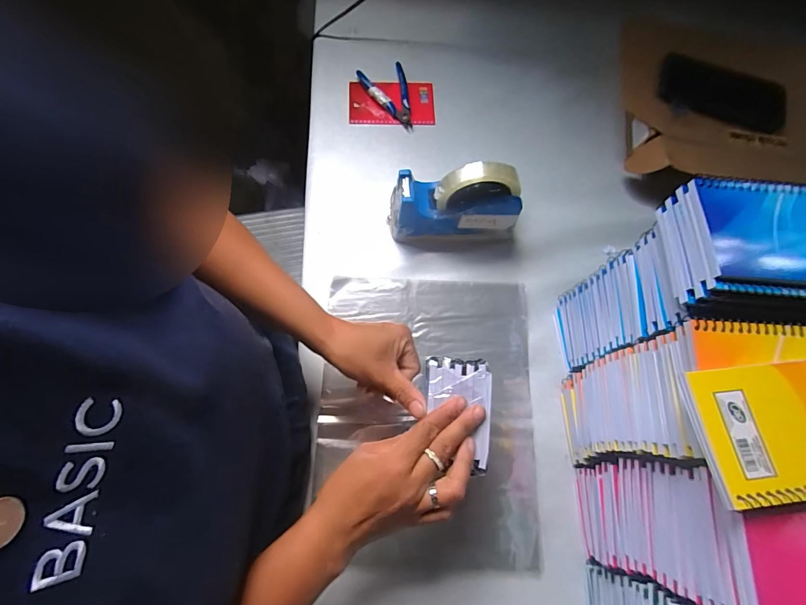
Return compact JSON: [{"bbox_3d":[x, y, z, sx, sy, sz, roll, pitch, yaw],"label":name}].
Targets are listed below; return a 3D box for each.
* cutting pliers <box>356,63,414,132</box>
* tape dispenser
[{"bbox_3d":[-0.020,-0.310,0.571,0.069,0.014,0.114,-16,74,-6],"label":"cutting pliers"},{"bbox_3d":[0.063,-0.127,0.469,0.155,0.116,0.053,-3,73,-2],"label":"tape dispenser"}]

